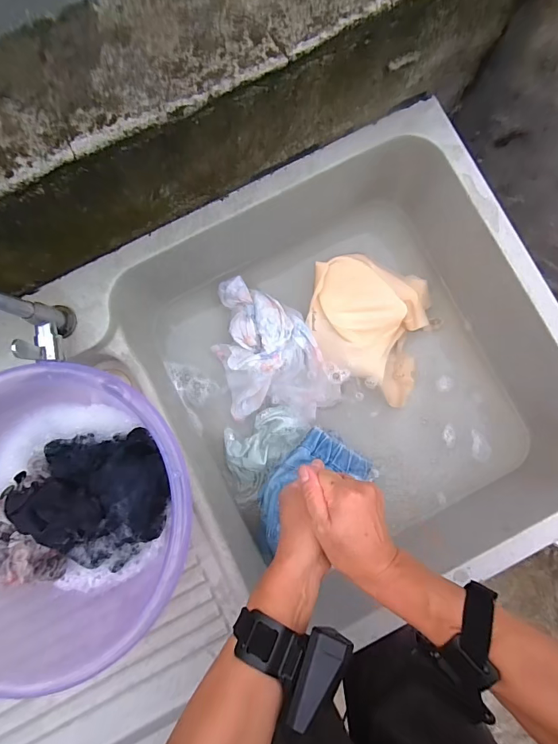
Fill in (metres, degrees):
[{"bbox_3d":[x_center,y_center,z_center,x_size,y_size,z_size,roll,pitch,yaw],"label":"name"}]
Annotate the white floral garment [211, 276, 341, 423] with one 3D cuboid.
[{"bbox_3d":[-0.017,-0.037,0.614,0.162,0.041,0.238,-17,85,-2],"label":"white floral garment"}]

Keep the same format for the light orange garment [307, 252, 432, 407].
[{"bbox_3d":[0.141,-0.072,0.621,0.194,0.063,0.210,12,85,0],"label":"light orange garment"}]

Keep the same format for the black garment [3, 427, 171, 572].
[{"bbox_3d":[-0.208,0.137,0.431,0.151,0.094,0.158,0,85,-1],"label":"black garment"}]

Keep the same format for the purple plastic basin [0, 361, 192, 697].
[{"bbox_3d":[-0.274,0.179,0.437,0.308,0.109,0.372,41,86,3],"label":"purple plastic basin"}]

